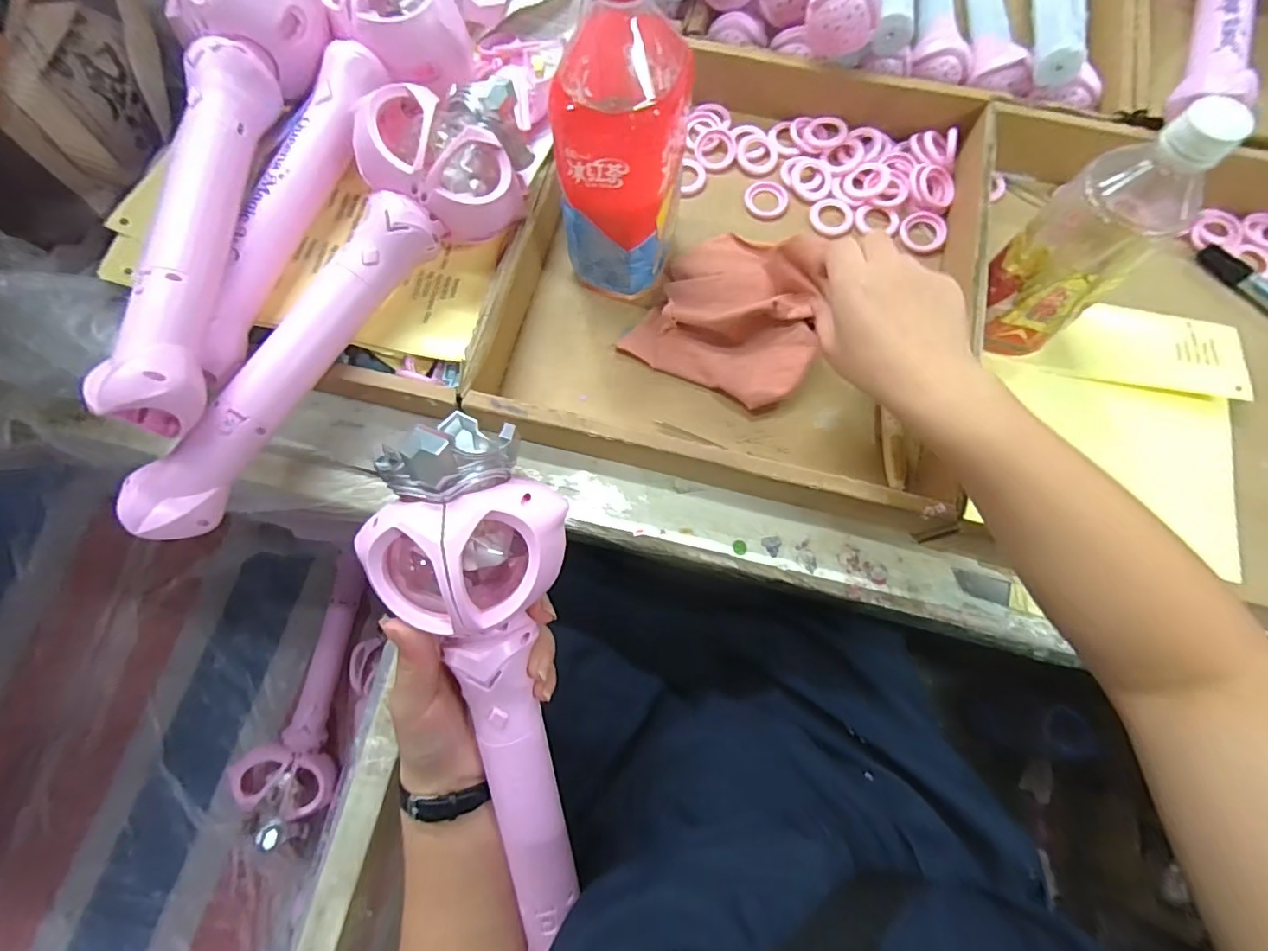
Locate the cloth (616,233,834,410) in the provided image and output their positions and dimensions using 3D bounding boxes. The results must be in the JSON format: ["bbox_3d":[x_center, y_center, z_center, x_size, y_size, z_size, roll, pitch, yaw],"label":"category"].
[{"bbox_3d":[0.081,-0.132,0.421,0.133,0.041,0.133,25,77,7],"label":"cloth"}]

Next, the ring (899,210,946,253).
[{"bbox_3d":[0.249,-0.209,0.462,0.038,0.008,0.035,0,75,0],"label":"ring"}]

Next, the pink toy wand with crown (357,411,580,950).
[{"bbox_3d":[-0.071,0.128,0.289,0.091,0.046,0.313,-8,105,-2],"label":"pink toy wand with crown"}]

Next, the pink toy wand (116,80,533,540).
[{"bbox_3d":[-0.203,-0.120,0.357,0.106,0.063,0.347,31,77,8],"label":"pink toy wand"}]

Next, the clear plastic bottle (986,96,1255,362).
[{"bbox_3d":[0.293,-0.146,0.355,0.067,0.176,0.057,9,75,2],"label":"clear plastic bottle"}]

